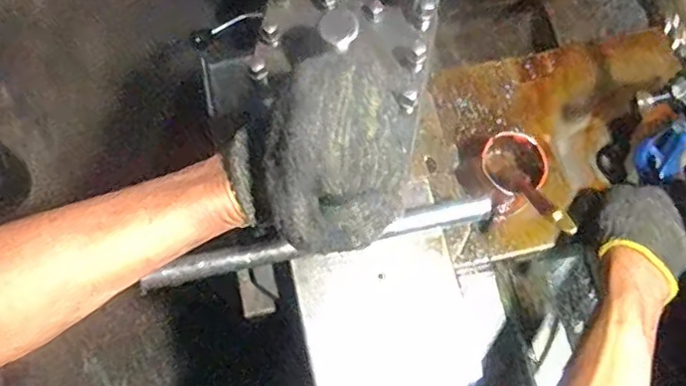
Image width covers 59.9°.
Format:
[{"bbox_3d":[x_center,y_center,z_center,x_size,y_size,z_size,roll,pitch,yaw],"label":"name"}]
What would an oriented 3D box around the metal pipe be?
[{"bbox_3d":[-0.018,0.041,0.510,0.297,0.014,0.020,-11,74,-5],"label":"metal pipe"}]

